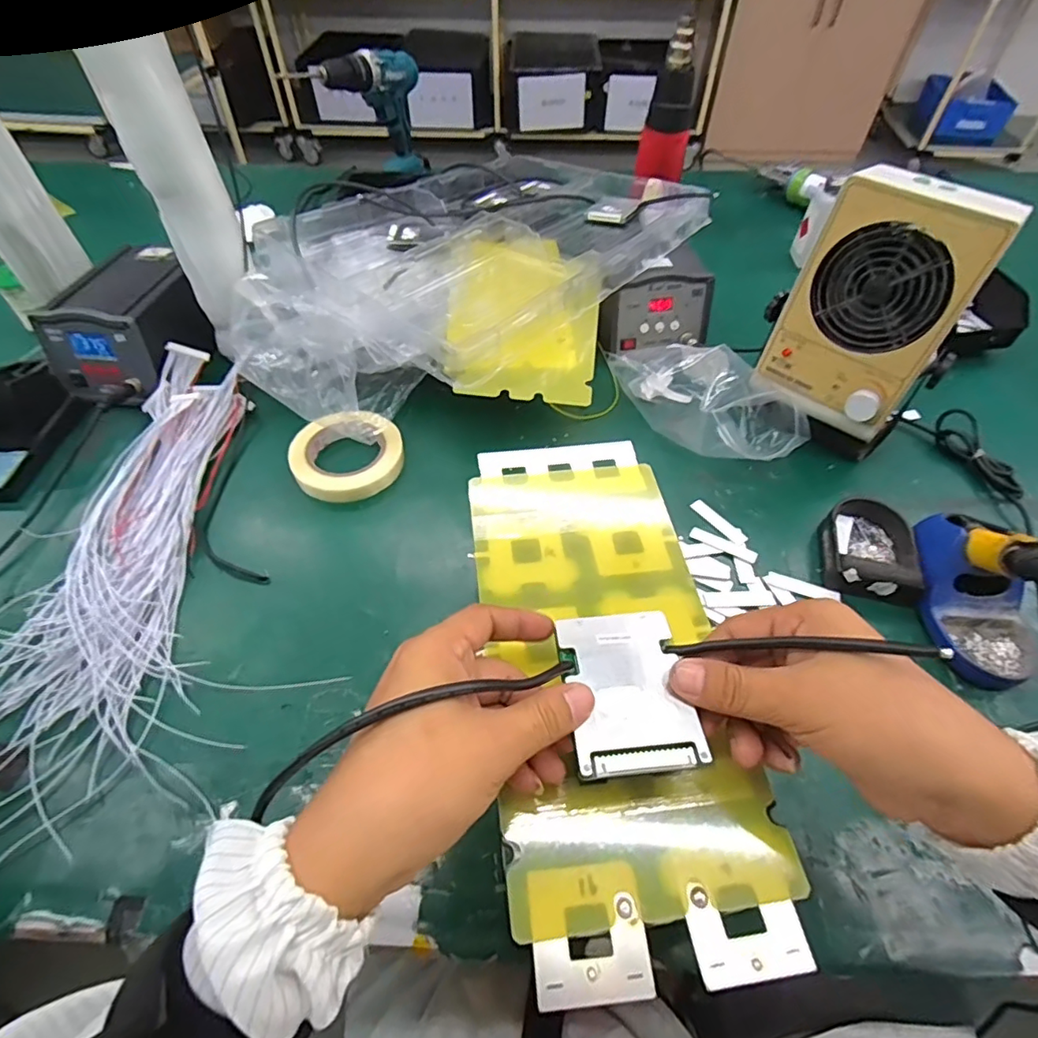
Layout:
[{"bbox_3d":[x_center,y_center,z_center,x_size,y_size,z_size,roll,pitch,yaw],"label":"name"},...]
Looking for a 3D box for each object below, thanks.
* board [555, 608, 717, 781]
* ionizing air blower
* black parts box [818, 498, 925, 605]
[{"bbox_3d":[0.053,0.083,0.276,0.059,0.005,0.080,-4,51,-4],"label":"board"},{"bbox_3d":[0.351,-0.192,0.574,0.162,0.258,0.119,29,58,19],"label":"ionizing air blower"},{"bbox_3d":[0.337,0.024,0.541,0.079,0.033,0.112,14,54,10],"label":"black parts box"}]

